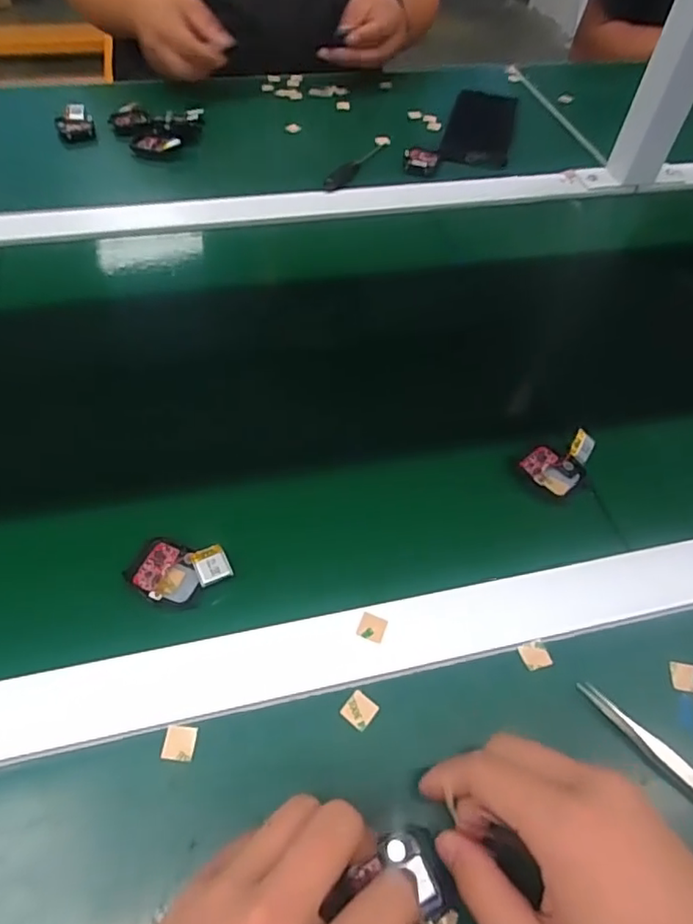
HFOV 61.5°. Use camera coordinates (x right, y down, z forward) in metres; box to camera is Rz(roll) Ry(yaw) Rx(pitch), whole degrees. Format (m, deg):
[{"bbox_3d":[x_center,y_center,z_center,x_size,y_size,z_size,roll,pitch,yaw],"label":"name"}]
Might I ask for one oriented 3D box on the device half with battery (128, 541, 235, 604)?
[{"bbox_3d":[-0.097,0.065,0.342,0.057,0.016,0.037,10,57,2],"label":"device half with battery"}]

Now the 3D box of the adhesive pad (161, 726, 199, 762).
[{"bbox_3d":[-0.084,0.141,0.292,0.016,0.004,0.015,5,54,0],"label":"adhesive pad"}]

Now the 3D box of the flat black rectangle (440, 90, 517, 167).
[{"bbox_3d":[0.162,-0.403,0.700,0.076,0.005,0.170,14,55,6],"label":"flat black rectangle"}]

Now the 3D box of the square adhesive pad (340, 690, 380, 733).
[{"bbox_3d":[0.007,0.130,0.306,0.016,0.004,0.016,35,59,19],"label":"square adhesive pad"}]

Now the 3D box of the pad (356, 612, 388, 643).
[{"bbox_3d":[0.015,0.094,0.333,0.015,0.004,0.015,19,56,10],"label":"pad"}]

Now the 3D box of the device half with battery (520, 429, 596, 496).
[{"bbox_3d":[0.152,0.000,0.409,0.054,0.018,0.036,-29,61,-22],"label":"device half with battery"}]

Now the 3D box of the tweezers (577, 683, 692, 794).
[{"bbox_3d":[0.170,0.159,0.296,0.118,0.010,0.010,39,61,22],"label":"tweezers"}]

